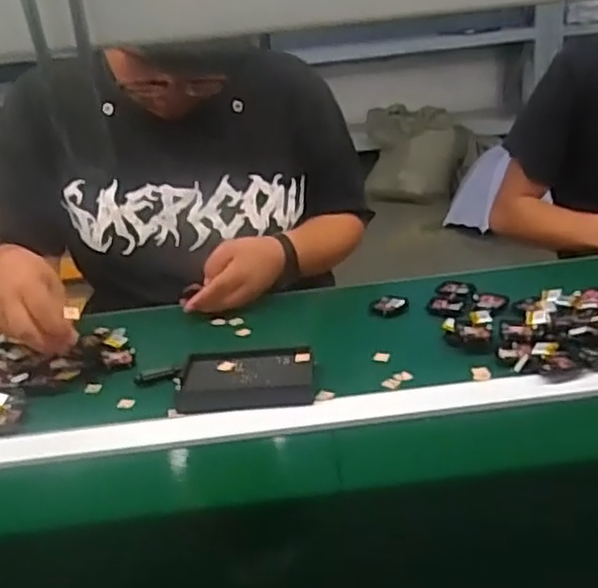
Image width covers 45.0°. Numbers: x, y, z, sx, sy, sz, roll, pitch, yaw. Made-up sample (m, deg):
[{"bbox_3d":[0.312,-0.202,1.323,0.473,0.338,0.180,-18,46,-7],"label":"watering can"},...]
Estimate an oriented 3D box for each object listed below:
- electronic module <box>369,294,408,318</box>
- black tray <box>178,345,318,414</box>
[{"bbox_3d":[0.112,0.014,0.899,0.047,0.006,0.062,-1,24,12],"label":"electronic module"},{"bbox_3d":[-0.053,0.087,0.749,0.136,0.020,0.089,-3,23,3],"label":"black tray"}]

